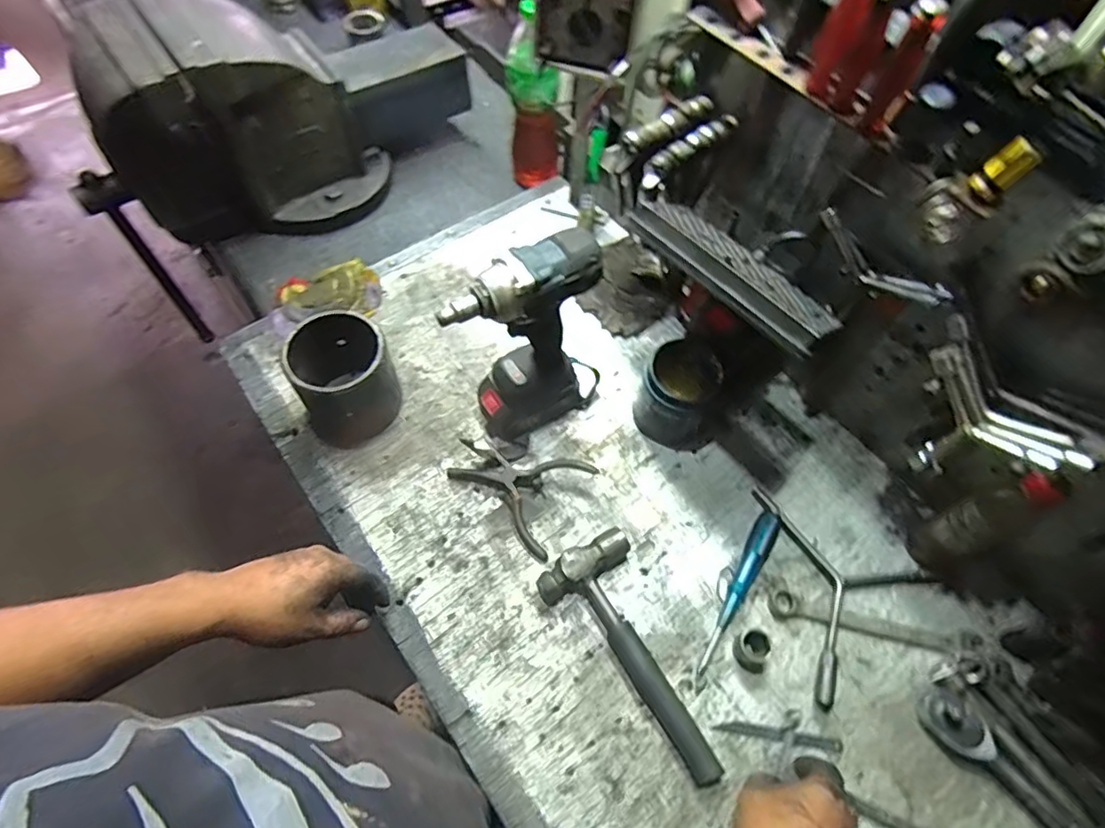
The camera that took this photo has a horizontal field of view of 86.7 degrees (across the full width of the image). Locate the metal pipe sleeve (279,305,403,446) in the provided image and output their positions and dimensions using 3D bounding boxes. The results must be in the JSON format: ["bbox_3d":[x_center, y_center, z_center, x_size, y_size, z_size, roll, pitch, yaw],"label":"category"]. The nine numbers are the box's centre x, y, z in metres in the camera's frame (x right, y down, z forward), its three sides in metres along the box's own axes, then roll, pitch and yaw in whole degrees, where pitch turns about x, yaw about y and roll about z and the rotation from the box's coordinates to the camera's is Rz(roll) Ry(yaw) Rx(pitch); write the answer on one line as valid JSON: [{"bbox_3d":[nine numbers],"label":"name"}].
[{"bbox_3d":[-0.247,-0.044,0.687,0.114,0.114,0.117,-30,68,-18],"label":"metal pipe sleeve"}]

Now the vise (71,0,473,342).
[{"bbox_3d":[-0.368,-0.438,0.813,0.563,0.255,0.207,-36,70,-20],"label":"vise"}]

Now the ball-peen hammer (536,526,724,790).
[{"bbox_3d":[0.084,0.244,0.589,0.103,0.033,0.243,-25,66,-16],"label":"ball-peen hammer"}]

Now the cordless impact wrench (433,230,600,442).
[{"bbox_3d":[-0.025,-0.072,0.639,0.162,0.234,0.083,-28,67,-17],"label":"cordless impact wrench"}]

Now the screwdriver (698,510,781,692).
[{"bbox_3d":[0.200,0.196,0.625,0.029,0.023,0.202,29,64,12],"label":"screwdriver"}]

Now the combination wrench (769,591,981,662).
[{"bbox_3d":[0.342,0.223,0.618,0.215,0.012,0.031,12,62,3],"label":"combination wrench"}]

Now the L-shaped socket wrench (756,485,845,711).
[{"bbox_3d":[0.282,0.183,0.626,0.061,0.026,0.232,-2,62,-4],"label":"L-shaped socket wrench"}]

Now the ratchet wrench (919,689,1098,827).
[{"bbox_3d":[0.452,0.359,0.531,0.043,0.042,0.240,-36,70,-20],"label":"ratchet wrench"}]

